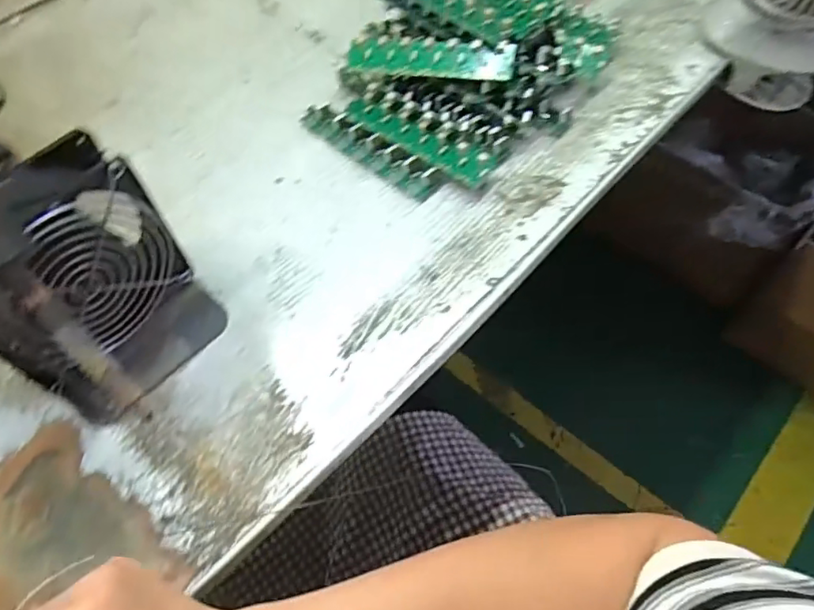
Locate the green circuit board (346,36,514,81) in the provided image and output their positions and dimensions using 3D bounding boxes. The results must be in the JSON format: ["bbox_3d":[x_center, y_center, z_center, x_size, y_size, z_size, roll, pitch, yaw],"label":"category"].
[{"bbox_3d":[0.018,-0.201,0.458,0.135,0.009,0.030,9,96,13],"label":"green circuit board"}]

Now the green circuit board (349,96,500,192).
[{"bbox_3d":[0.008,-0.136,0.461,0.134,0.023,0.033,34,65,20],"label":"green circuit board"}]

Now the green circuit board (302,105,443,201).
[{"bbox_3d":[-0.032,-0.130,0.461,0.136,0.018,0.023,36,66,20],"label":"green circuit board"}]

